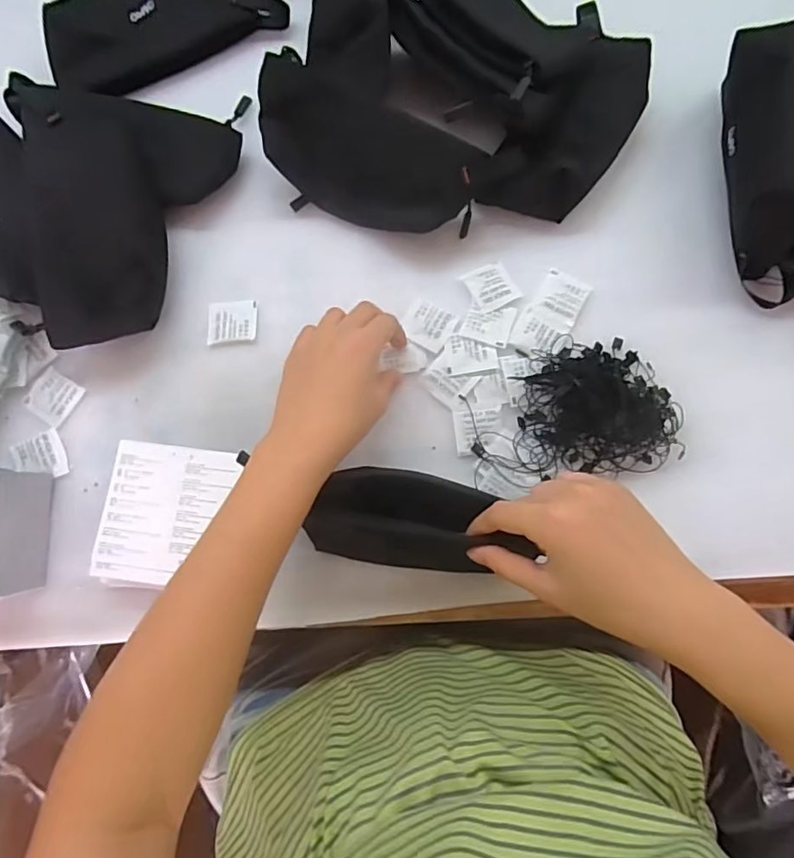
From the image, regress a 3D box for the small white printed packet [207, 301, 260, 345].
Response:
[{"bbox_3d":[-0.138,-0.090,0.457,0.042,0.007,0.037,-6,78,1],"label":"small white printed packet"}]

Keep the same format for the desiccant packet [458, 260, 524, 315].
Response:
[{"bbox_3d":[0.080,-0.120,0.456,0.038,0.005,0.039,-27,78,-4],"label":"desiccant packet"}]

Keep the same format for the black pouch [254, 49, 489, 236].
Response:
[{"bbox_3d":[-0.027,-0.220,0.450,0.192,0.059,0.091,26,80,7],"label":"black pouch"}]

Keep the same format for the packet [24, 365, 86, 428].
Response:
[{"bbox_3d":[-0.286,-0.027,0.451,0.043,0.005,0.038,31,81,8],"label":"packet"}]

